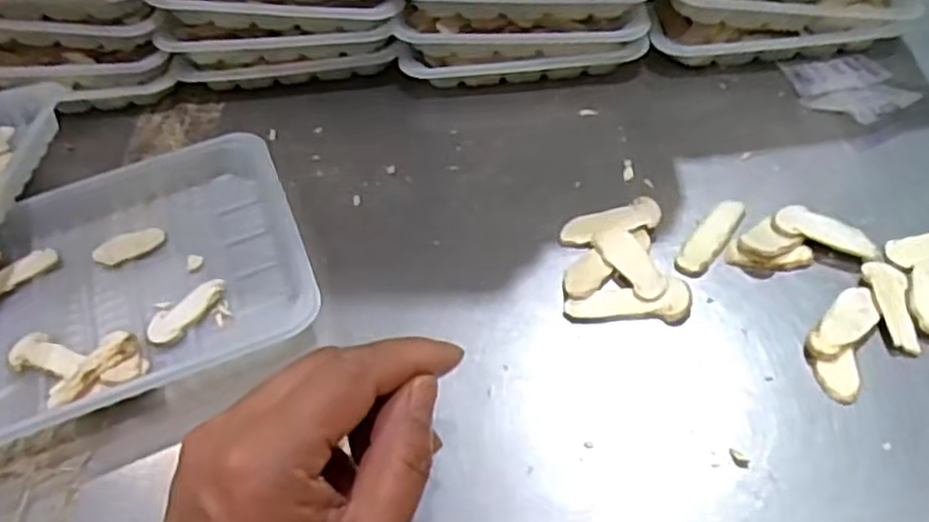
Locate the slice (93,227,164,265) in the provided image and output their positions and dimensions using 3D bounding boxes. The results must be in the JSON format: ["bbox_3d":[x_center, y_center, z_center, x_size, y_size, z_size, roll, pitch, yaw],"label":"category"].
[{"bbox_3d":[-0.189,-0.009,0.436,0.037,0.004,0.017,-20,63,-23],"label":"slice"}]

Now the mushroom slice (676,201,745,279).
[{"bbox_3d":[0.131,-0.013,0.410,0.018,0.004,0.059,27,58,25],"label":"mushroom slice"}]

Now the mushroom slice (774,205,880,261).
[{"bbox_3d":[0.188,-0.013,0.401,0.051,0.010,0.018,23,57,23],"label":"mushroom slice"}]

